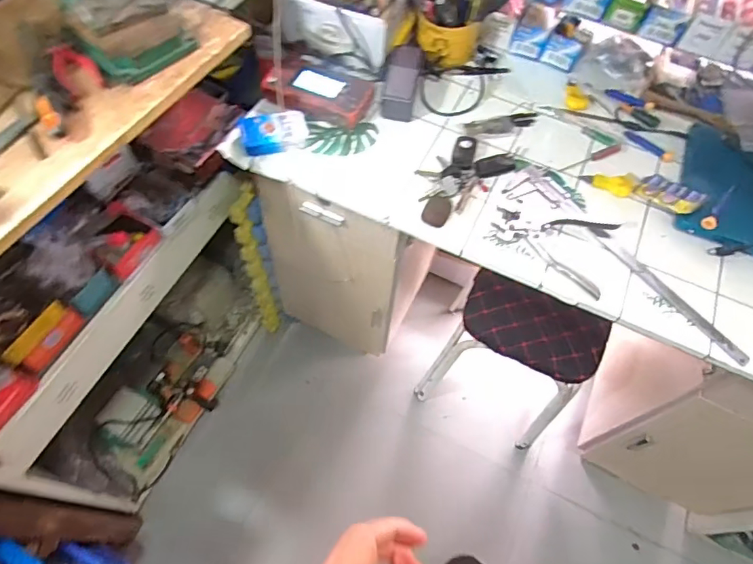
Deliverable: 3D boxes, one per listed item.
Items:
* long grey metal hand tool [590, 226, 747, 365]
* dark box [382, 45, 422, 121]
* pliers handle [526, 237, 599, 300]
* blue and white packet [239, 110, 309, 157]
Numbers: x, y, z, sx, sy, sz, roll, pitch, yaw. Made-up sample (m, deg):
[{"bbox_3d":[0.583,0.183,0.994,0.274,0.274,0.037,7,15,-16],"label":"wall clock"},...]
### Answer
[{"bbox_3d":[0.398,0.012,0.684,0.020,0.006,0.260,-36,66,-11],"label":"long grey metal hand tool"},{"bbox_3d":[0.044,-0.343,0.835,0.054,0.047,0.142,9,61,2],"label":"dark box"},{"bbox_3d":[0.261,-0.021,0.690,0.016,0.014,0.125,-39,70,-22],"label":"pliers handle"},{"bbox_3d":[-0.160,-0.239,0.775,0.102,0.028,0.069,-21,64,-15],"label":"blue and white packet"}]

